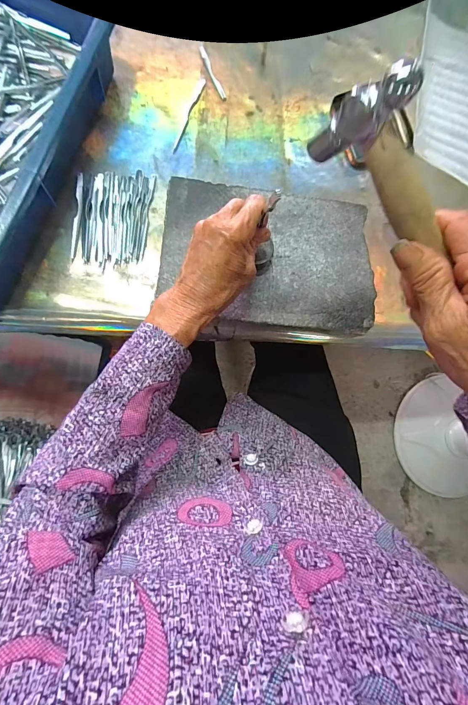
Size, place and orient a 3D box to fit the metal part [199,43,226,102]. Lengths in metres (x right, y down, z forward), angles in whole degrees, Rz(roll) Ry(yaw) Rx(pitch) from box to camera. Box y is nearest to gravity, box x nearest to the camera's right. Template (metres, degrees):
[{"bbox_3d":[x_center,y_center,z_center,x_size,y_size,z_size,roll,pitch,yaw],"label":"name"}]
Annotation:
[{"bbox_3d":[-0.030,-0.370,0.419,0.010,0.005,0.080,-23,91,-9],"label":"metal part"}]

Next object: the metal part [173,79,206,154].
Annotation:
[{"bbox_3d":[-0.058,-0.302,0.405,0.008,0.004,0.107,21,84,-7],"label":"metal part"}]

